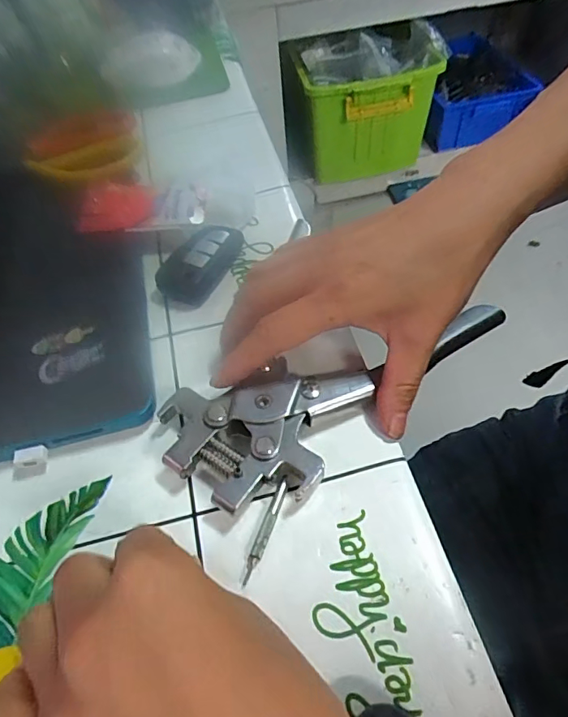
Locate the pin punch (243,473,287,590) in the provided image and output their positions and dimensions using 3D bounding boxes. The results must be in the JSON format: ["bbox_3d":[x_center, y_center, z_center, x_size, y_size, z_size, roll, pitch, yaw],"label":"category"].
[{"bbox_3d":[-0.008,0.077,0.223,0.005,0.004,0.050,16,56,16],"label":"pin punch"}]

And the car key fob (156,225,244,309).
[{"bbox_3d":[-0.052,-0.062,0.315,0.030,0.021,0.060,27,60,22],"label":"car key fob"}]

